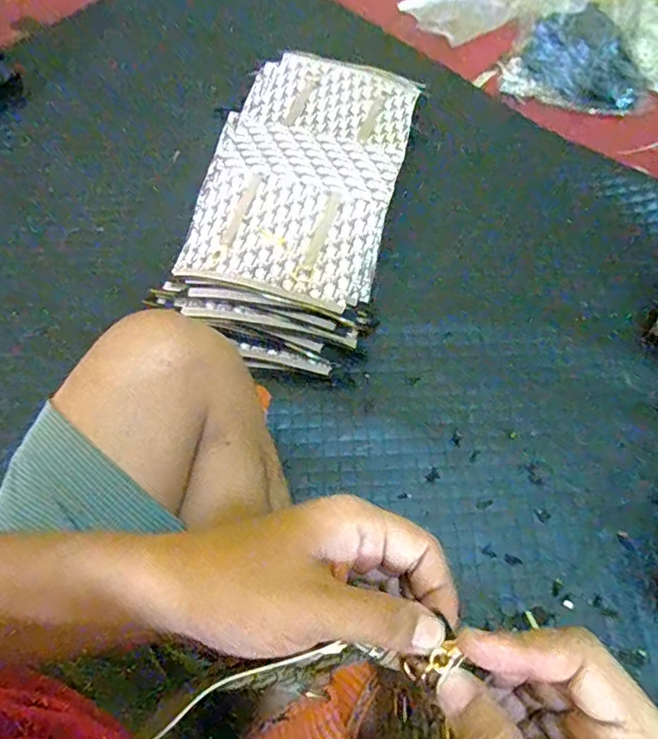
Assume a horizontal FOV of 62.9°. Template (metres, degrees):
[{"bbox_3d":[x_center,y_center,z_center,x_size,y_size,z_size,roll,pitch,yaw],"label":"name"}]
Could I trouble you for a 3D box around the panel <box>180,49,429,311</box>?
[{"bbox_3d":[-0.029,-0.284,0.723,0.243,0.034,0.433,12,65,3],"label":"panel"}]

